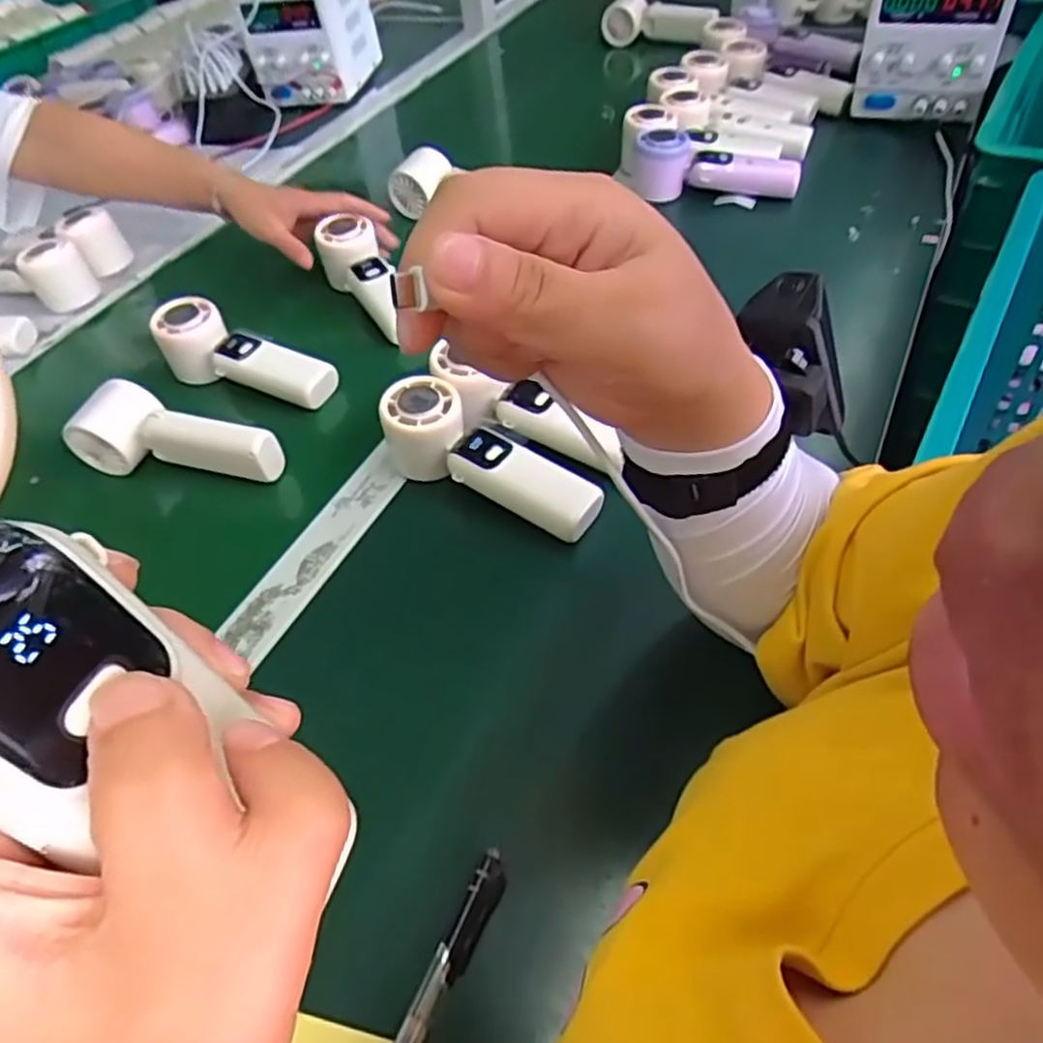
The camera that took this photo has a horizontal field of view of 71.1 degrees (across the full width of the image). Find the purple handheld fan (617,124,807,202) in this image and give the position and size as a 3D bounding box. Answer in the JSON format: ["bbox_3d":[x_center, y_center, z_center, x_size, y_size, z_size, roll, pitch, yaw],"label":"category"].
[{"bbox_3d":[0.194,-0.361,0.748,0.171,0.059,0.056,13,51,16],"label":"purple handheld fan"}]

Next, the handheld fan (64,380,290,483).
[{"bbox_3d":[-0.263,-0.059,0.551,0.159,0.046,0.053,15,52,18],"label":"handheld fan"}]

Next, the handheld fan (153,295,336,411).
[{"bbox_3d":[-0.236,-0.141,0.616,0.164,0.051,0.049,20,54,21],"label":"handheld fan"}]

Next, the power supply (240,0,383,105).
[{"bbox_3d":[-0.306,-0.734,1.086,0.147,0.144,0.188,4,49,8],"label":"power supply"}]

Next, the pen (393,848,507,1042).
[{"bbox_3d":[-0.040,0.207,0.314,0.013,0.011,0.131,19,53,20],"label":"pen"}]

